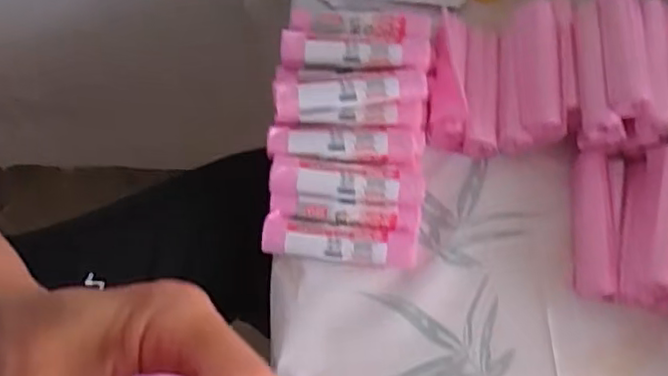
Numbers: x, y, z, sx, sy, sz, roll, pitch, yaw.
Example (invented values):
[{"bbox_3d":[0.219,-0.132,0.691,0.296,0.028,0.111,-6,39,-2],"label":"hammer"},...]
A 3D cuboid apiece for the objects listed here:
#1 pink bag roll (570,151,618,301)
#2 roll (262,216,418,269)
[{"bbox_3d":[0.203,0.028,0.521,0.026,0.020,0.115,6,64,4],"label":"pink bag roll"},{"bbox_3d":[0.005,0.043,0.517,0.118,0.021,0.028,4,64,3],"label":"roll"}]

